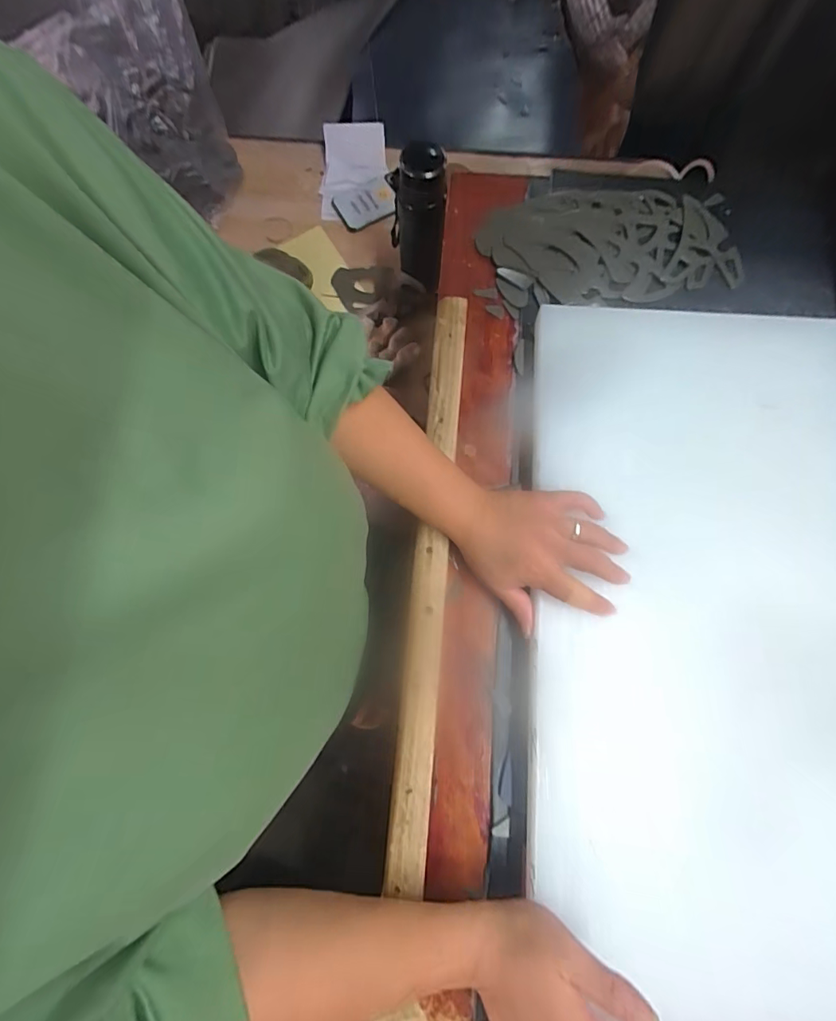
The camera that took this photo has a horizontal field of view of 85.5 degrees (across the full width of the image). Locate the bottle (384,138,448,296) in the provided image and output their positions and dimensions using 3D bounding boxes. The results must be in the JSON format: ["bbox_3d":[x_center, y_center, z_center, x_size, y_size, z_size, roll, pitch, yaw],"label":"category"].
[{"bbox_3d":[0.000,-0.439,0.688,0.079,0.195,0.076,0,76,0],"label":"bottle"}]

